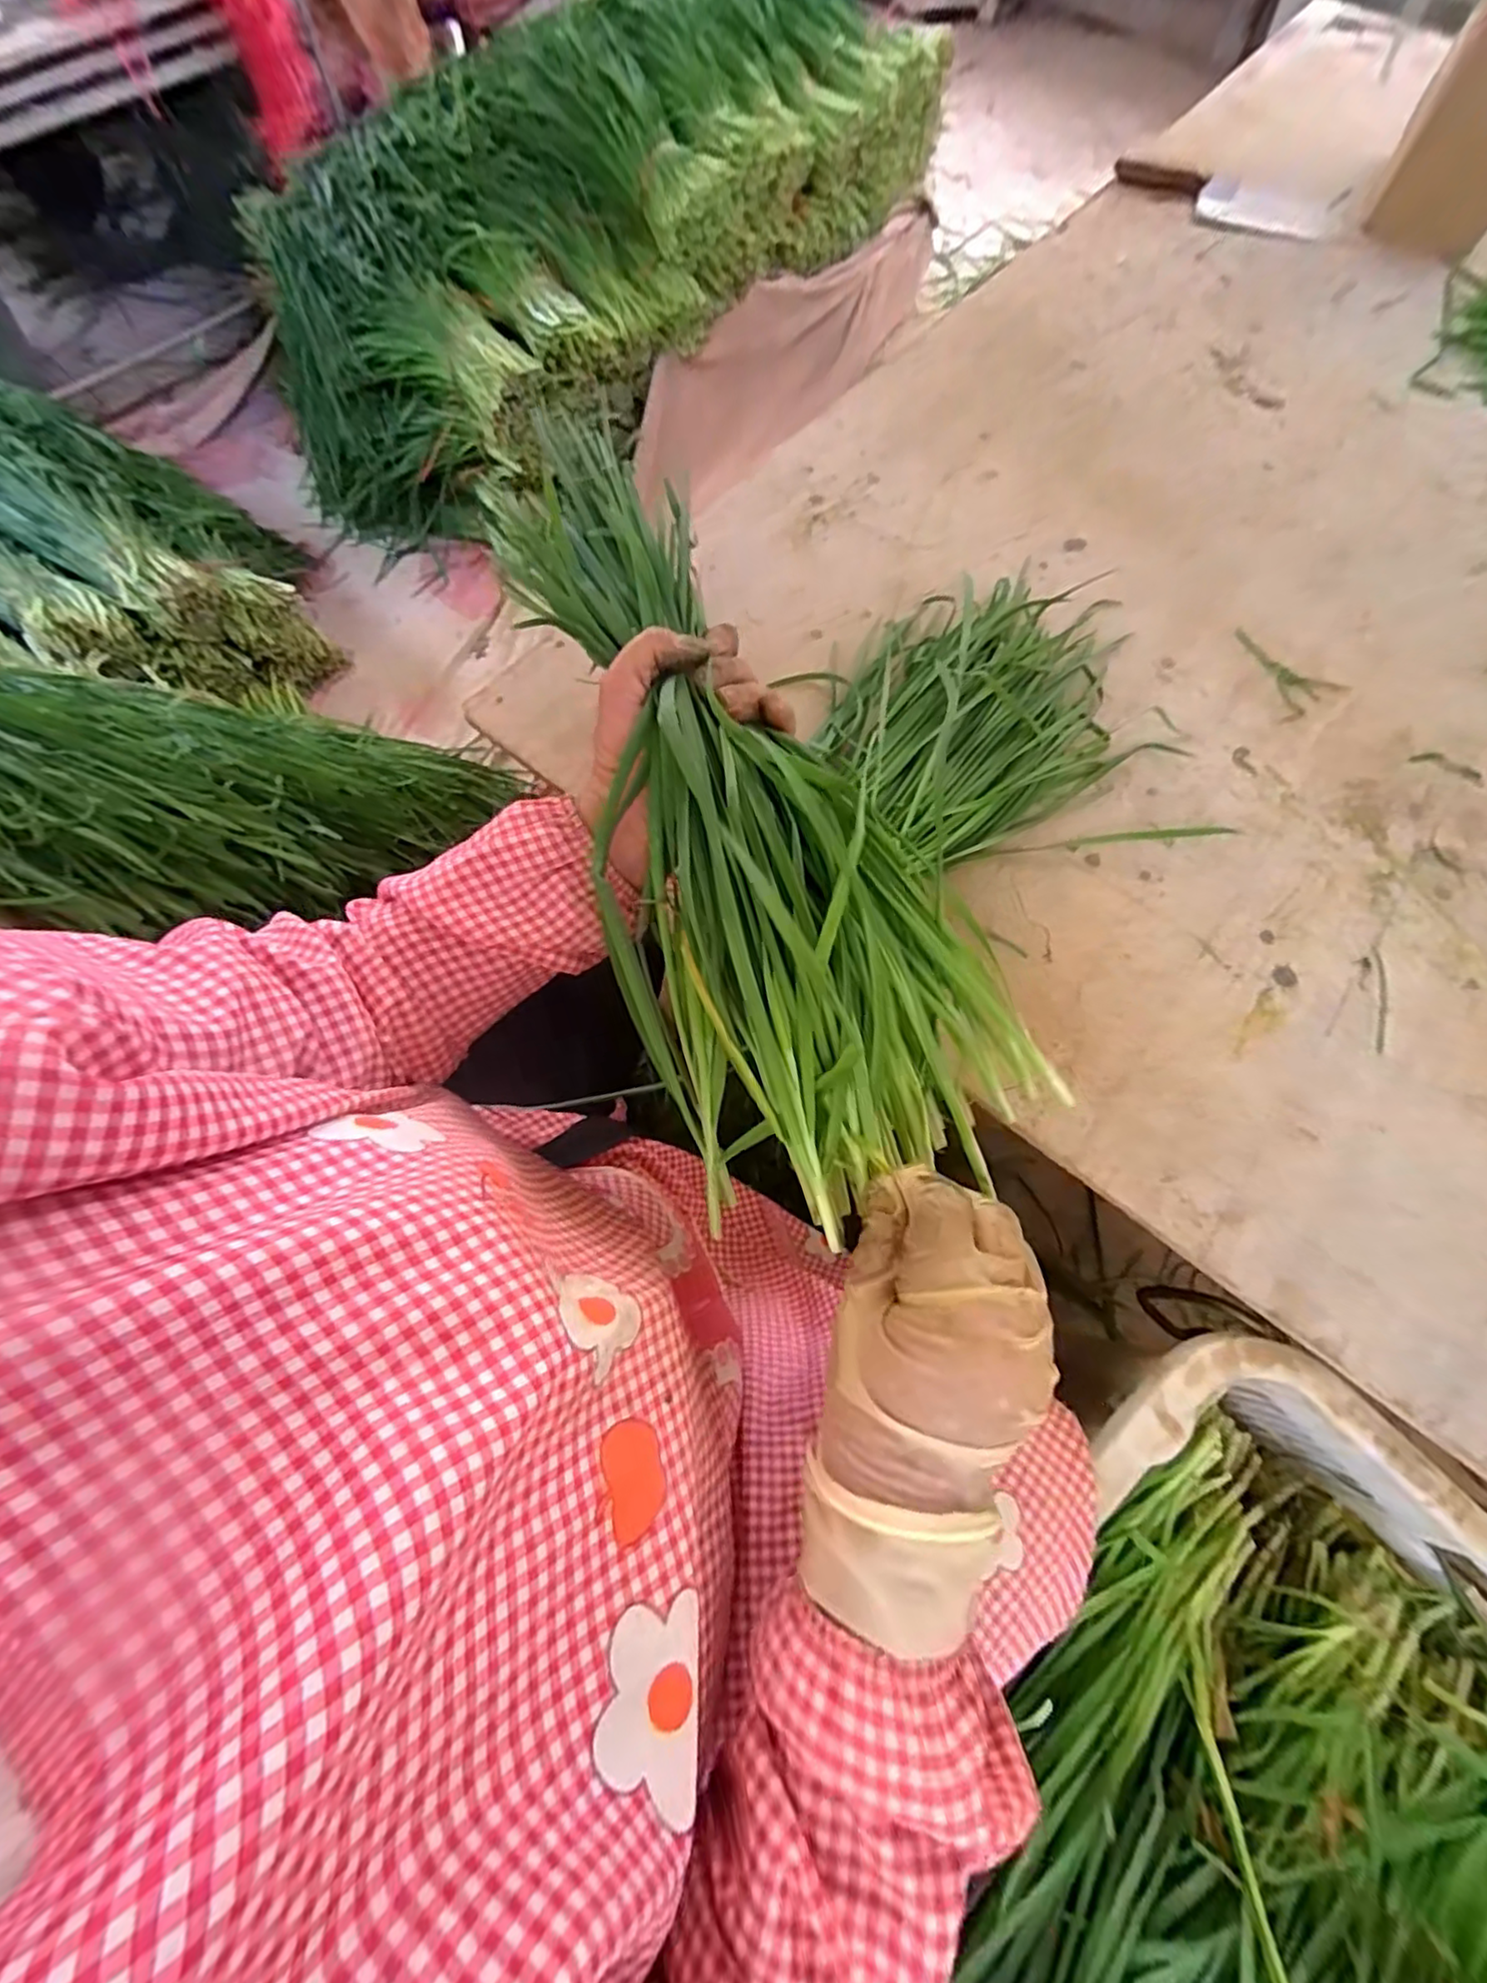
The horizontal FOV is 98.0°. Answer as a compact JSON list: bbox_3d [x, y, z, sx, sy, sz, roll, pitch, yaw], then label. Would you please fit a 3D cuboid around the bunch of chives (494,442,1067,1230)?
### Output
[{"bbox_3d":[-0.008,-0.090,0.318,0.169,0.096,0.408,-26,86,-6],"label":"bunch of chives"}]

